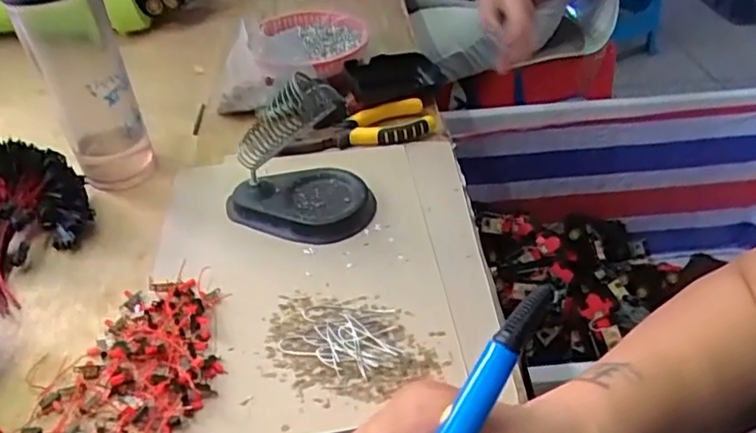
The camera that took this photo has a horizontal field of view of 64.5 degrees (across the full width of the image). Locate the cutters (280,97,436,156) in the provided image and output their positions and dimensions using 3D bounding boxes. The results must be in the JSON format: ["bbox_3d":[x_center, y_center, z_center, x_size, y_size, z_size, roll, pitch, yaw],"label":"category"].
[{"bbox_3d":[-0.015,-0.078,0.560,0.143,0.027,0.054,-15,42,-15],"label":"cutters"}]

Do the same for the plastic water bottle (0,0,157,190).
[{"bbox_3d":[-0.239,-0.121,0.479,0.065,0.205,0.060,-21,44,-21],"label":"plastic water bottle"}]

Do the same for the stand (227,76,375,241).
[{"bbox_3d":[-0.063,-0.045,0.453,0.108,0.114,0.075,-10,41,-10],"label":"stand"}]

